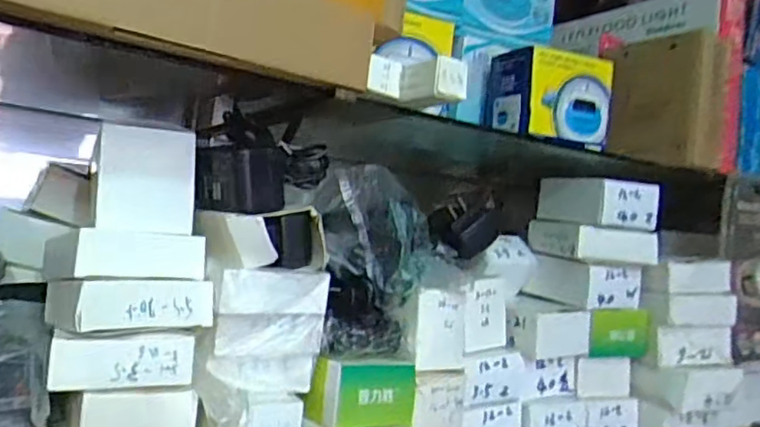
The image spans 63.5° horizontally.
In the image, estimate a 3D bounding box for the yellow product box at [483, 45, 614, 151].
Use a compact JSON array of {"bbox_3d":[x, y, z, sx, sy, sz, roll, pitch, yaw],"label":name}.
[{"bbox_3d":[0.173,-0.114,0.641,0.109,0.091,0.082,6,-3,-26],"label":"yellow product box"}]

